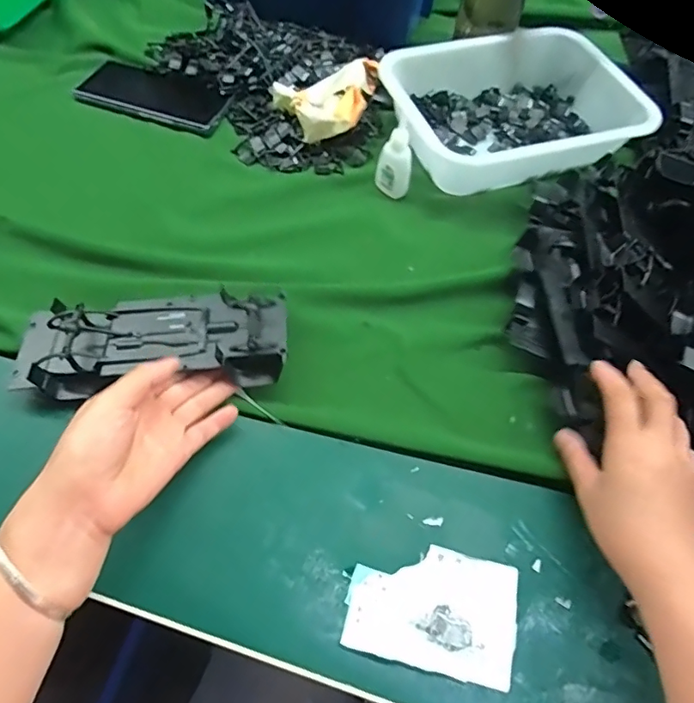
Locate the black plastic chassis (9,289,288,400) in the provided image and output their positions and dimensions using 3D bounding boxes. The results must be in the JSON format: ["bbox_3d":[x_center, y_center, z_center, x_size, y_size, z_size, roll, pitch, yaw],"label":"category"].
[{"bbox_3d":[-0.142,-0.007,0.377,0.194,0.026,0.073,-4,61,-2],"label":"black plastic chassis"}]

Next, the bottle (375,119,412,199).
[{"bbox_3d":[0.047,-0.178,0.487,0.024,0.066,0.029,-39,69,-24],"label":"bottle"}]

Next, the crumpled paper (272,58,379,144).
[{"bbox_3d":[-0.003,-0.259,0.533,0.125,0.029,0.080,-28,65,-20],"label":"crumpled paper"}]

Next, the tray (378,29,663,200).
[{"bbox_3d":[0.174,-0.248,0.540,0.248,0.065,0.186,-14,61,-13],"label":"tray"}]

